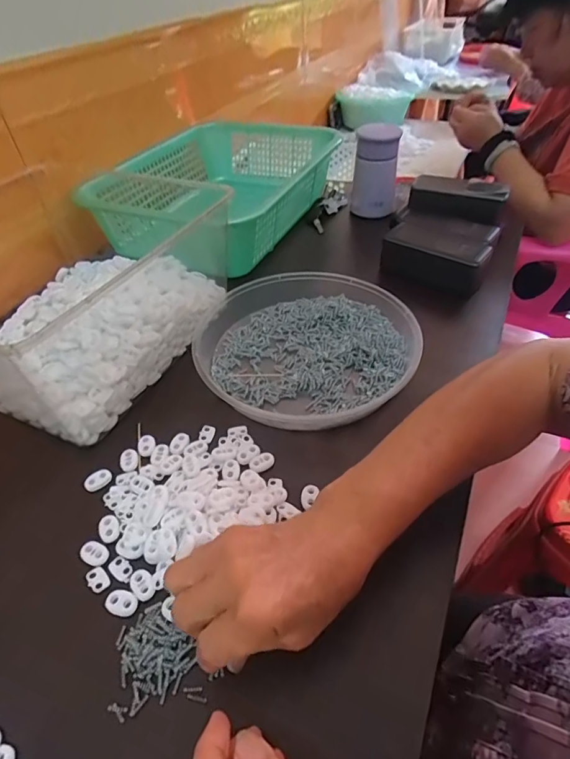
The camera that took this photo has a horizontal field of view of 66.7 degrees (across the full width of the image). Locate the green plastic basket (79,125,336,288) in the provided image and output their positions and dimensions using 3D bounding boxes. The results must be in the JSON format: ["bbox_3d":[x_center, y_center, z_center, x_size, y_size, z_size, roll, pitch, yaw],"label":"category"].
[{"bbox_3d":[-0.100,-0.303,0.684,0.279,0.122,0.390,16,47,19],"label":"green plastic basket"}]

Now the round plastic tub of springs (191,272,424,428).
[{"bbox_3d":[0.019,-0.042,0.473,0.227,0.036,0.217,-2,44,2],"label":"round plastic tub of springs"}]

